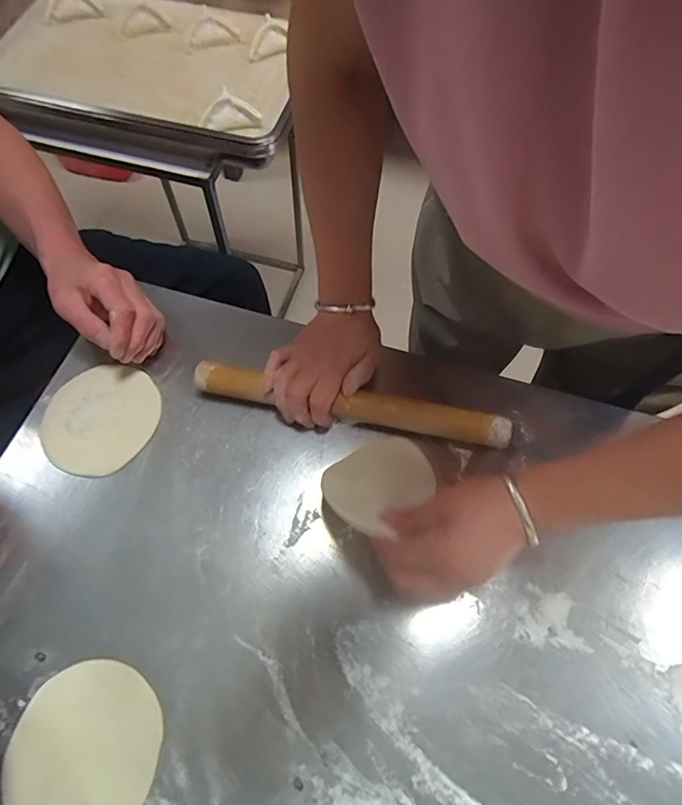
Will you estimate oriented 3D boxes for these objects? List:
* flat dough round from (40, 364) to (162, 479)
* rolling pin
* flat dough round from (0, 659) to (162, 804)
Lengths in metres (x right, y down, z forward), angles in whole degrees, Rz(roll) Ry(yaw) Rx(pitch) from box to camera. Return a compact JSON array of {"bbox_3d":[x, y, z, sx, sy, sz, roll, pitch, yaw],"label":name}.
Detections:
[{"bbox_3d":[-0.242,0.015,0.491,0.106,0.005,0.117,19,68,4],"label":"flat dough round"},{"bbox_3d":[0.008,0.003,0.482,0.309,0.023,0.029,11,64,4],"label":"rolling pin"},{"bbox_3d":[-0.195,0.261,0.364,0.108,0.021,0.115,0,64,0],"label":"flat dough round"}]

